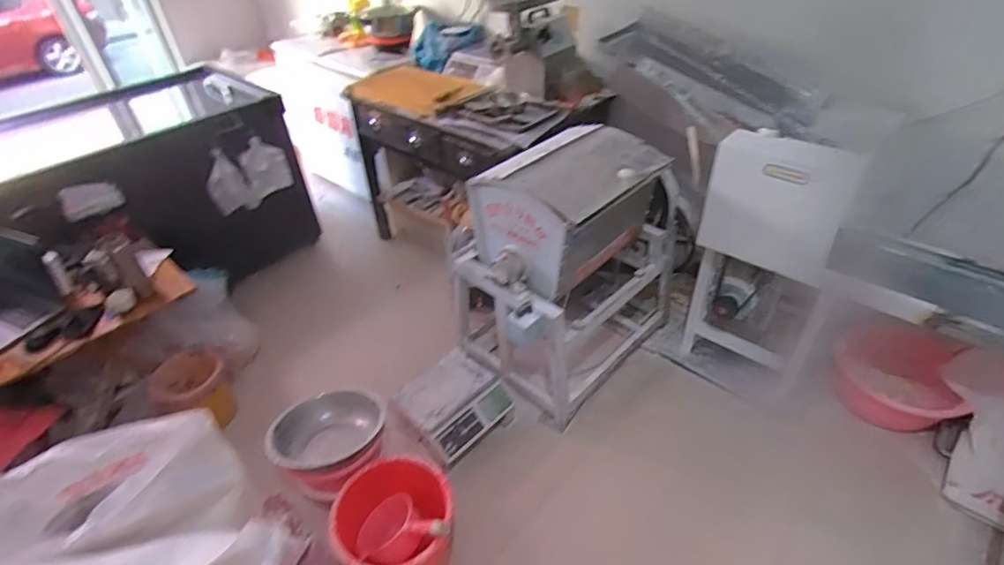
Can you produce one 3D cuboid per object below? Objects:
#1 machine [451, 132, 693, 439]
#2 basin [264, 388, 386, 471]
[{"bbox_3d":[0.239,-0.093,1.863,0.524,0.837,0.833,24,45,37],"label":"machine"},{"bbox_3d":[-0.512,0.438,1.496,0.322,0.112,0.259,-24,38,-22],"label":"basin"}]

